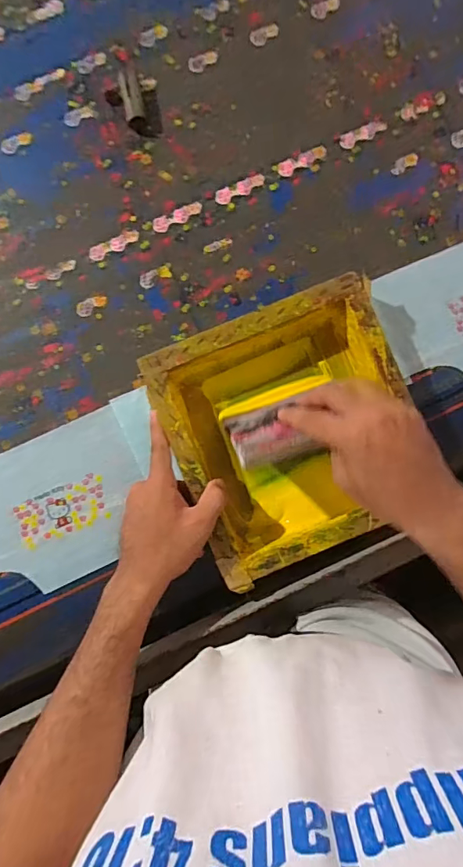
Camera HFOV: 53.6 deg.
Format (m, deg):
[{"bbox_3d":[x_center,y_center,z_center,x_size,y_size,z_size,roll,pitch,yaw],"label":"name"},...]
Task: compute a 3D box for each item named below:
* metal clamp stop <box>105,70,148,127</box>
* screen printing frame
[{"bbox_3d":[-0.116,-0.363,0.499,0.038,0.022,0.053,-12,85,-2],"label":"metal clamp stop"},{"bbox_3d":[0.062,-0.006,0.474,0.239,0.050,0.240,-22,86,-3],"label":"screen printing frame"}]

